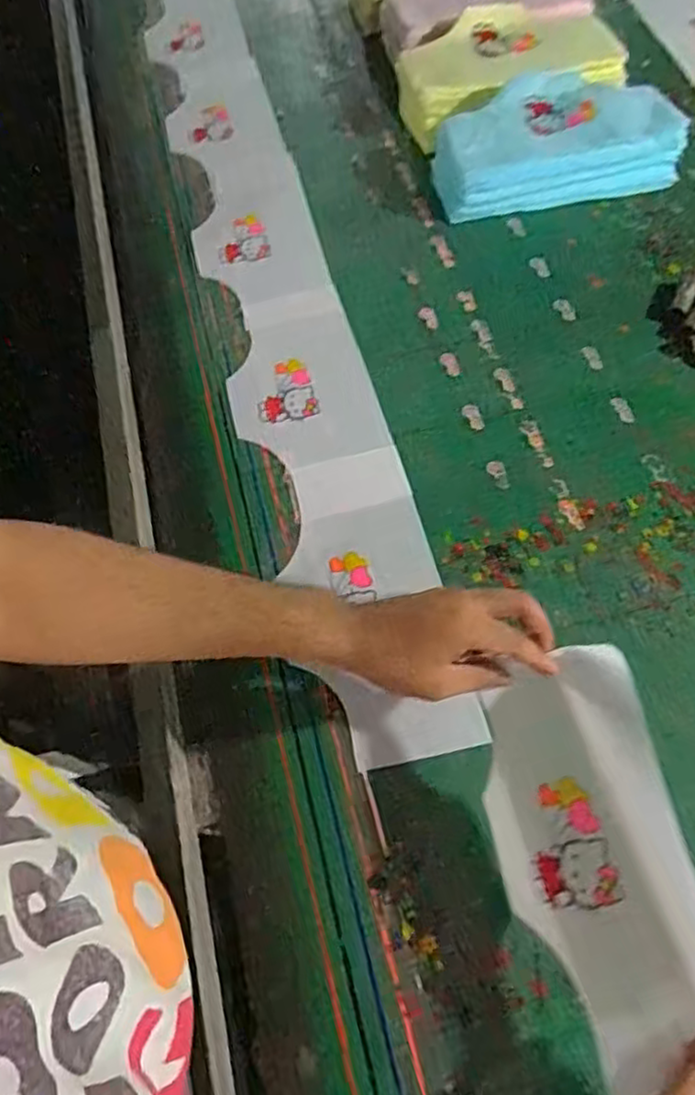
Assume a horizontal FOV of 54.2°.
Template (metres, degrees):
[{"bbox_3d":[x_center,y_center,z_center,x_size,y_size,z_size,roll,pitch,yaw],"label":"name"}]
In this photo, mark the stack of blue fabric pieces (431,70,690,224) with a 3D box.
[{"bbox_3d":[0.255,-0.513,0.863,0.299,0.082,0.143,-12,62,-3],"label":"stack of blue fabric pieces"}]

